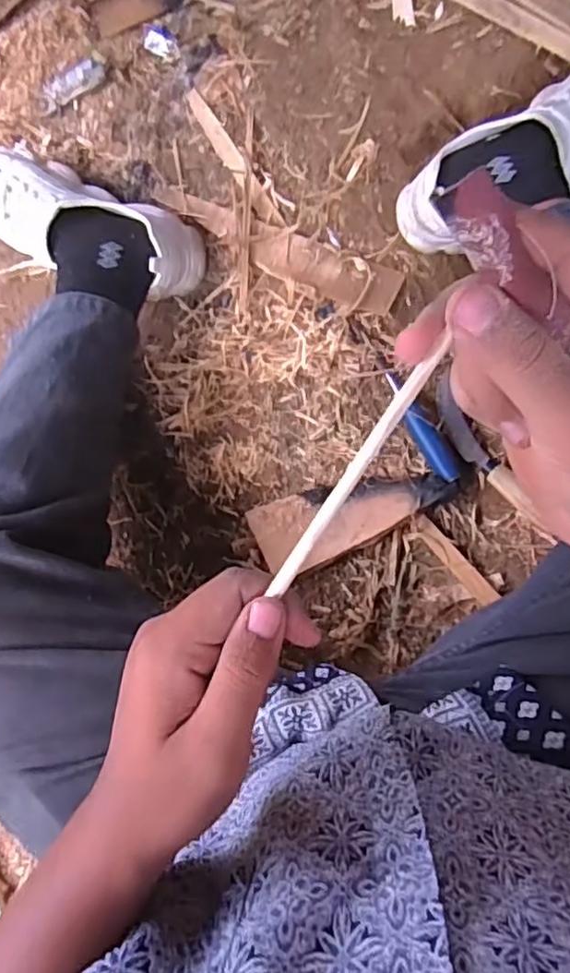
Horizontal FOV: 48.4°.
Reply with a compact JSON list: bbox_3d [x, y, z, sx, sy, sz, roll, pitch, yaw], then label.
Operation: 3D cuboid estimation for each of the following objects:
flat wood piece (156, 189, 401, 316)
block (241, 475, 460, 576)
[{"bbox_3d":[-0.016,-0.277,0.733,0.317,0.010,0.055,27,81,13],"label":"flat wood piece"},{"bbox_3d":[0.068,0.023,0.658,0.204,0.014,0.079,-25,68,5],"label":"block"}]

